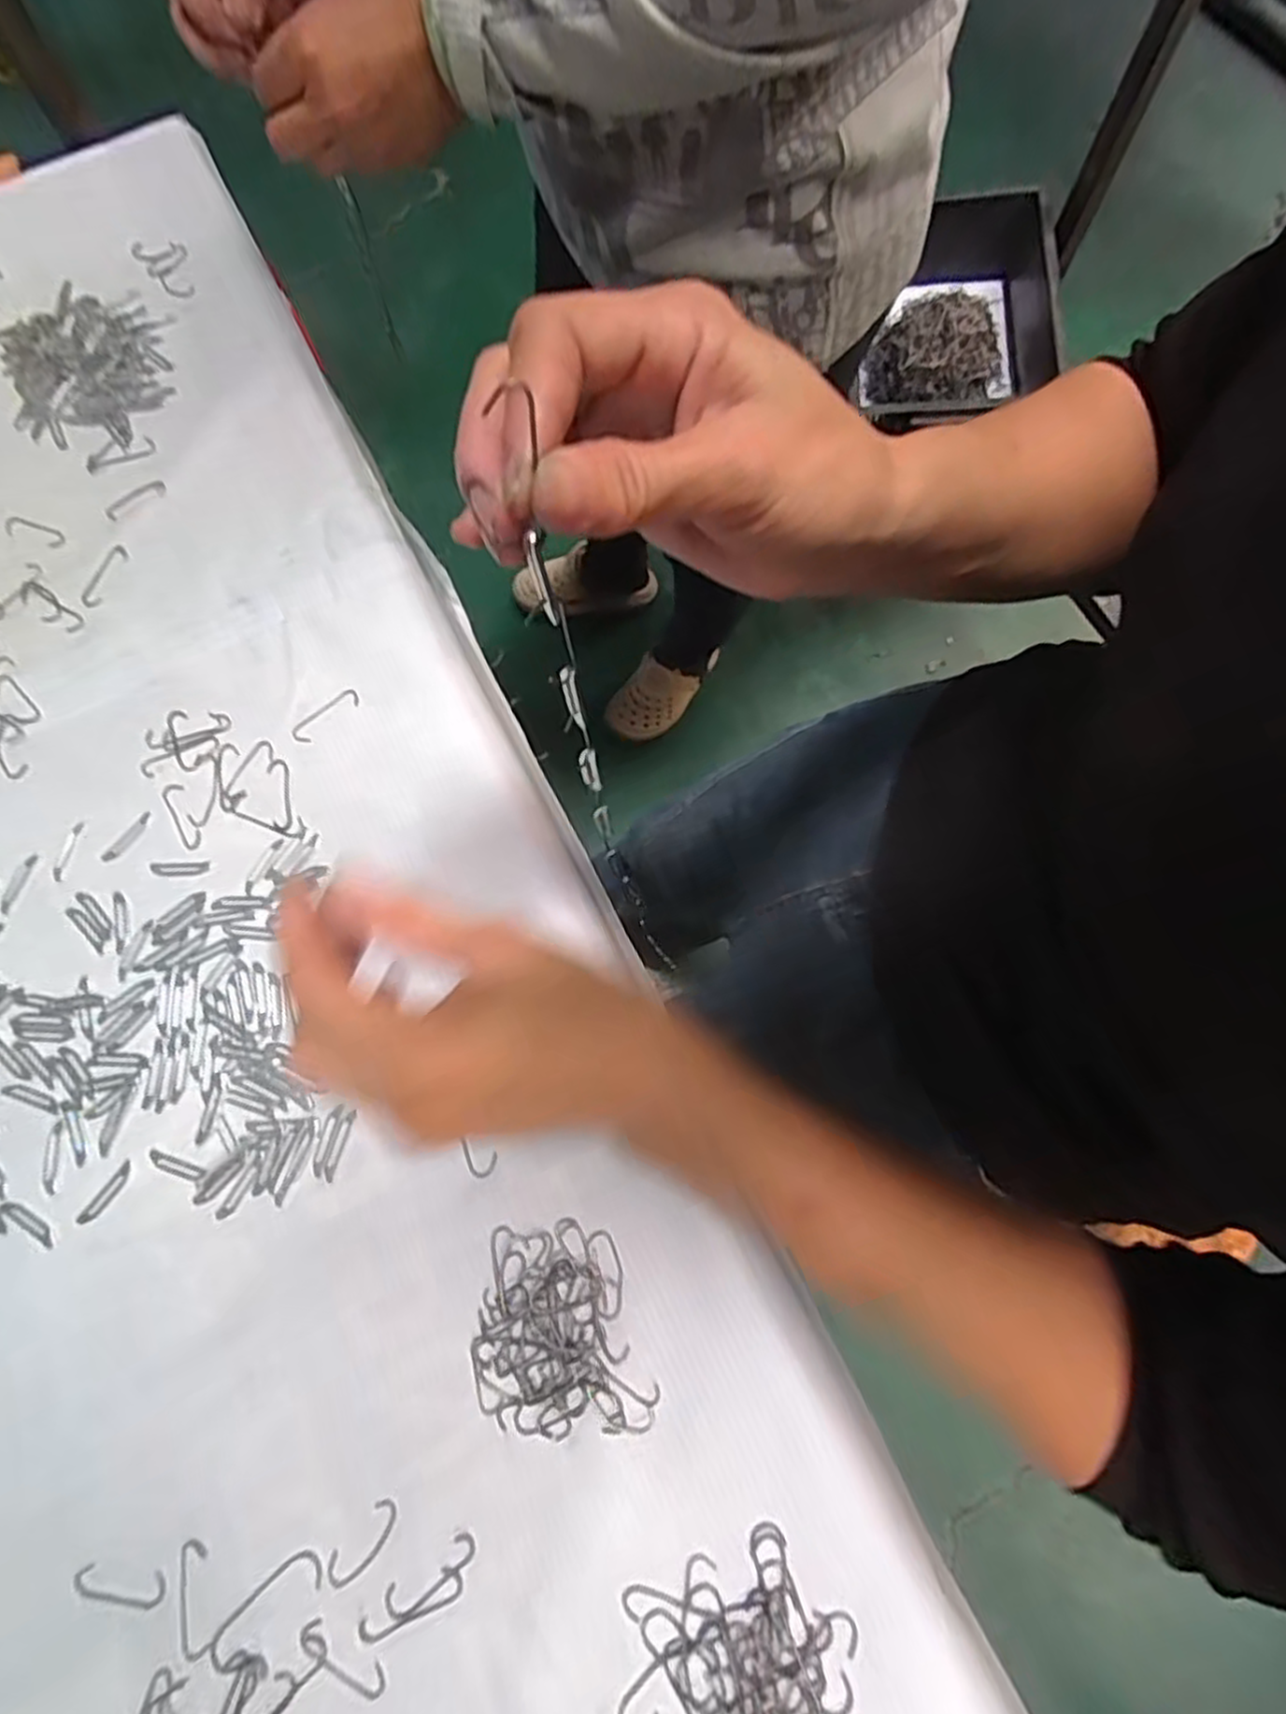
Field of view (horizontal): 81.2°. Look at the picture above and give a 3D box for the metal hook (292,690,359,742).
[{"bbox_3d":[-0.182,-0.082,0.430,0.042,0.004,0.014,-40,76,-9],"label":"metal hook"}]

